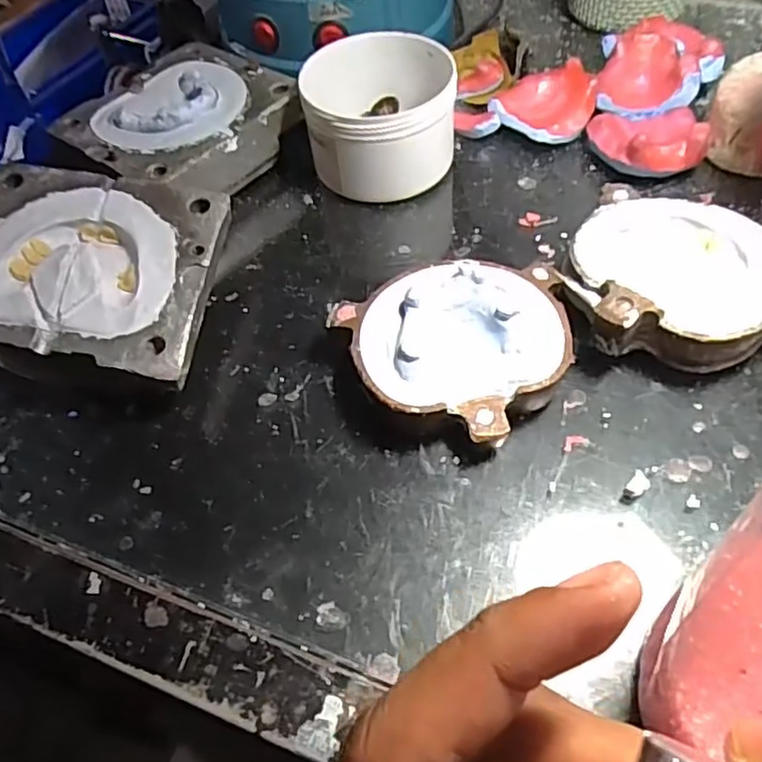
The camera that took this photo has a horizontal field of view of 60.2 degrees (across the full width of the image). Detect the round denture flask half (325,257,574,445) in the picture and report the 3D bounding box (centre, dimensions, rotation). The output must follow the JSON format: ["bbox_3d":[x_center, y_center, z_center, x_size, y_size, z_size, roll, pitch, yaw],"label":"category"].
[{"bbox_3d":[0.040,-0.013,0.315,0.105,0.034,0.090,-18,57,-7],"label":"round denture flask half"}]

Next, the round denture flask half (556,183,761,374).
[{"bbox_3d":[0.150,-0.048,0.328,0.110,0.040,0.101,-2,56,4],"label":"round denture flask half"}]

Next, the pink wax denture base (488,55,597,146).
[{"bbox_3d":[0.106,-0.182,0.431,0.063,0.027,0.063,9,58,11],"label":"pink wax denture base"}]

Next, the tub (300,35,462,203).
[{"bbox_3d":[-0.001,-0.164,0.403,0.090,0.061,0.093,-2,56,4],"label":"tub"}]

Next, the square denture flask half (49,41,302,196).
[{"bbox_3d":[-0.124,-0.159,0.425,0.117,0.047,0.127,29,63,22],"label":"square denture flask half"}]

